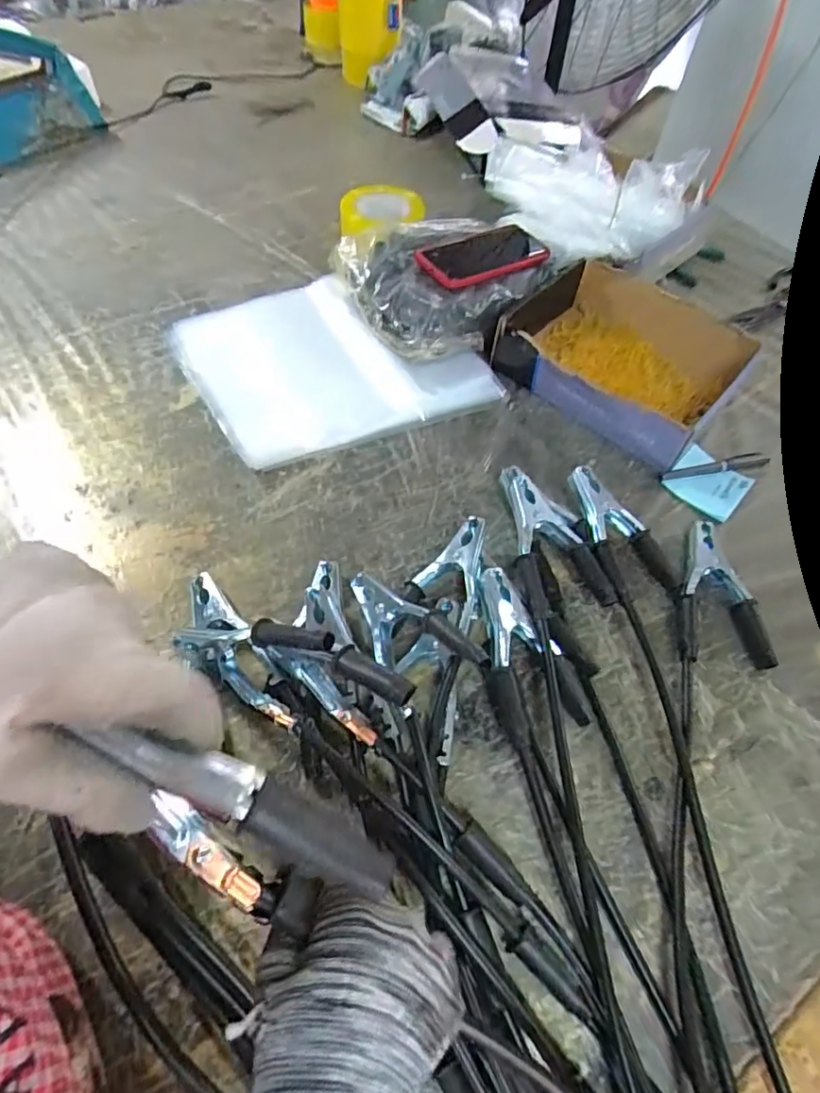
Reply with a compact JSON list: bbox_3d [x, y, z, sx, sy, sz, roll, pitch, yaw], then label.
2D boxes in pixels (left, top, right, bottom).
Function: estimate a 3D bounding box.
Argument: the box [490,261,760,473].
[{"bbox_3d":[0.245,-0.227,0.672,0.243,0.063,0.217,35,64,17],"label":"box"}]

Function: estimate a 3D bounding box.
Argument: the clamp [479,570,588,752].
[{"bbox_3d":[0.094,0.085,0.489,0.080,0.050,0.158,-11,60,-9],"label":"clamp"}]

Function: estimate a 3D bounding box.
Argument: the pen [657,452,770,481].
[{"bbox_3d":[0.334,-0.085,0.627,0.128,0.012,0.017,-11,60,-9],"label":"pen"}]

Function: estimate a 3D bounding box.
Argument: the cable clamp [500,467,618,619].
[{"bbox_3d":[0.128,-0.010,0.549,0.082,0.046,0.171,-8,60,-7],"label":"cable clamp"}]

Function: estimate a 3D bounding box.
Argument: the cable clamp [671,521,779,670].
[{"bbox_3d":[0.287,0.040,0.538,0.079,0.025,0.143,5,59,0],"label":"cable clamp"}]

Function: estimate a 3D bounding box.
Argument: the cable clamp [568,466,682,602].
[{"bbox_3d":[0.201,-0.012,0.560,0.082,0.035,0.149,-18,61,-13],"label":"cable clamp"}]

